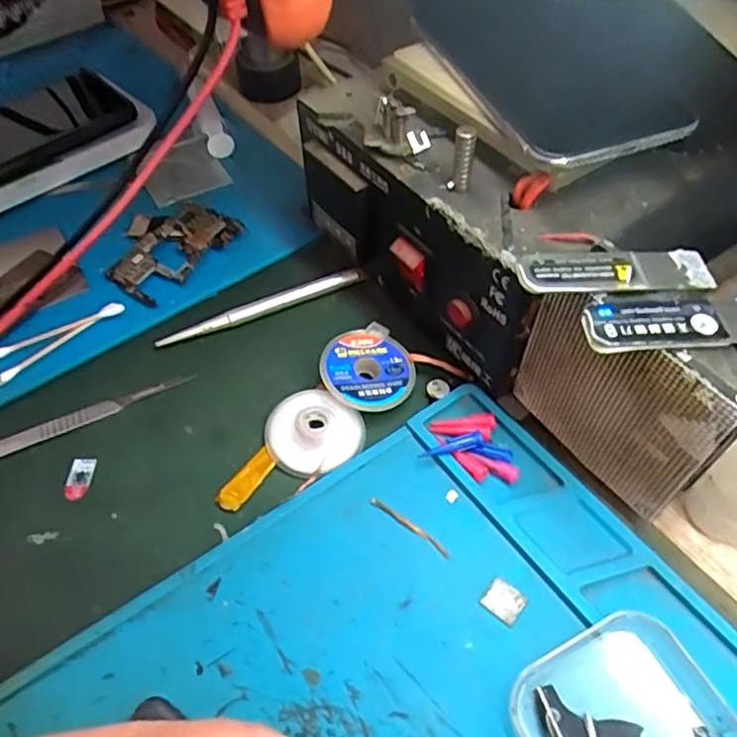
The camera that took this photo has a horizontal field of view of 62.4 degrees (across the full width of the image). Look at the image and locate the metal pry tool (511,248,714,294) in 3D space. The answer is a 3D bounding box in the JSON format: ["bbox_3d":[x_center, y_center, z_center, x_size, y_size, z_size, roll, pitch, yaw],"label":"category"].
[{"bbox_3d":[0.087,-0.034,0.215,0.070,0.004,0.018,-3,61,-6],"label":"metal pry tool"}]

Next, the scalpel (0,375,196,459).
[{"bbox_3d":[-0.150,0.028,0.288,0.130,0.006,0.011,-24,55,-16],"label":"scalpel"}]

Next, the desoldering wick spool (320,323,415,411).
[{"bbox_3d":[-0.001,0.001,0.296,0.046,0.008,0.046,6,55,-8],"label":"desoldering wick spool"}]

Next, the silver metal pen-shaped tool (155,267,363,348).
[{"bbox_3d":[-0.058,-0.034,0.329,0.113,0.007,0.010,-20,53,-13],"label":"silver metal pen-shaped tool"}]

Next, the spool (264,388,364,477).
[{"bbox_3d":[-0.026,0.029,0.277,0.042,0.009,0.037,30,59,23],"label":"spool"}]

